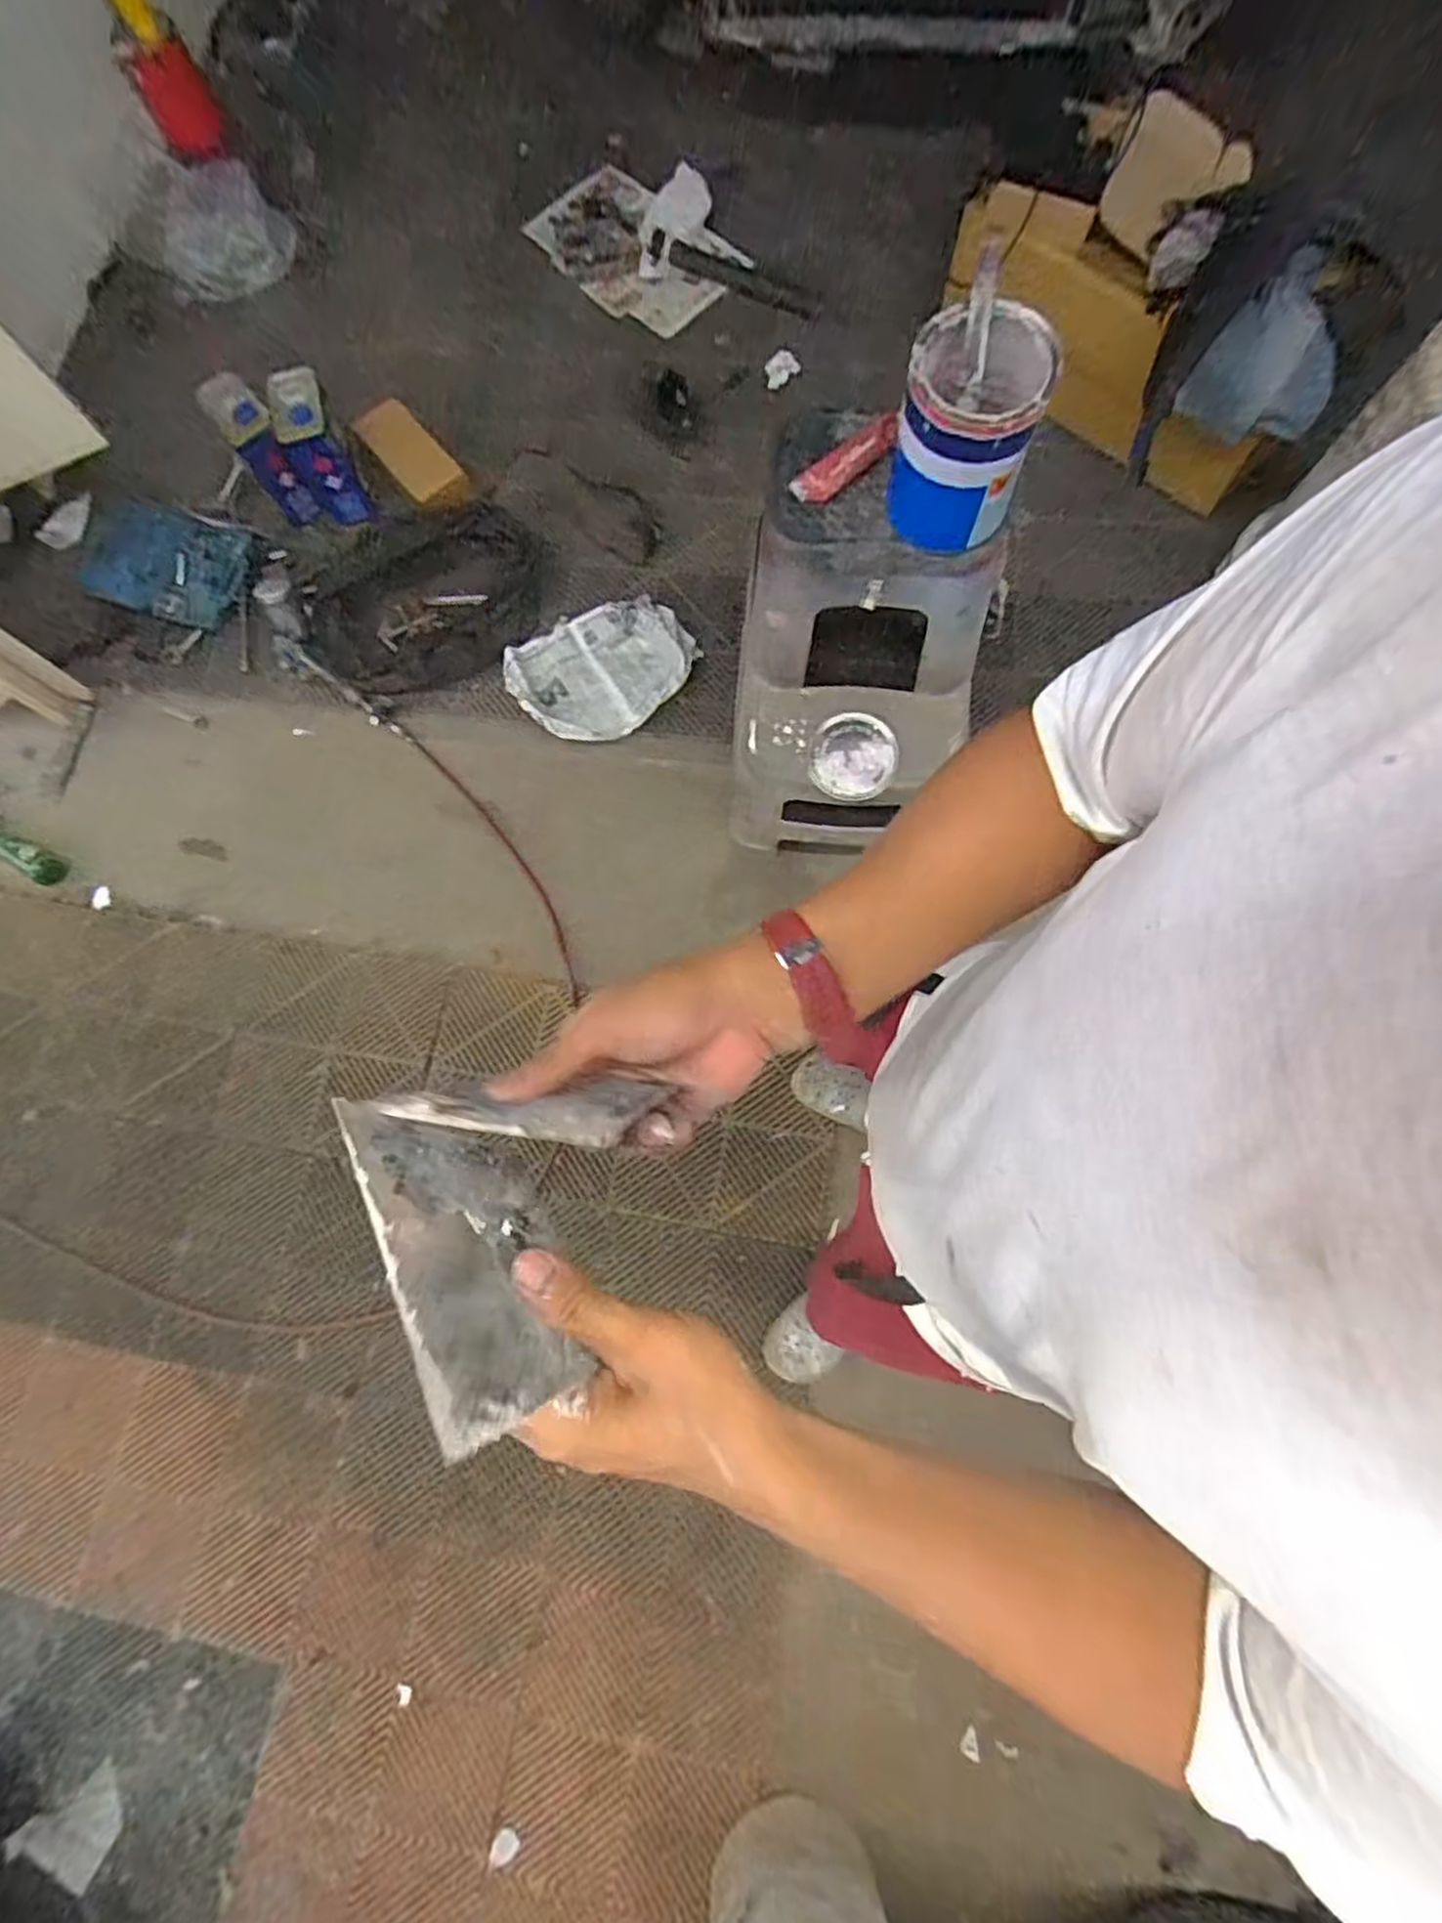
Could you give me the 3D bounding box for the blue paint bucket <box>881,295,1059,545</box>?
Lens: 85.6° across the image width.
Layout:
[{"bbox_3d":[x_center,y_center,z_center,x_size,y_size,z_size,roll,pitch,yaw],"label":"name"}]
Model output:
[{"bbox_3d":[0.300,-0.652,0.969,0.157,0.226,0.152,-1,76,3],"label":"blue paint bucket"}]

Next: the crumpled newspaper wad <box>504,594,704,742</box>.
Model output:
[{"bbox_3d":[-0.254,-0.643,1.694,0.376,0.066,0.285,-41,78,-7],"label":"crumpled newspaper wad"}]

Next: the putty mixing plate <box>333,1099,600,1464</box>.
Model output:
[{"bbox_3d":[-0.102,0.121,0.323,0.004,0.090,0.140,-43,56,10],"label":"putty mixing plate"}]

